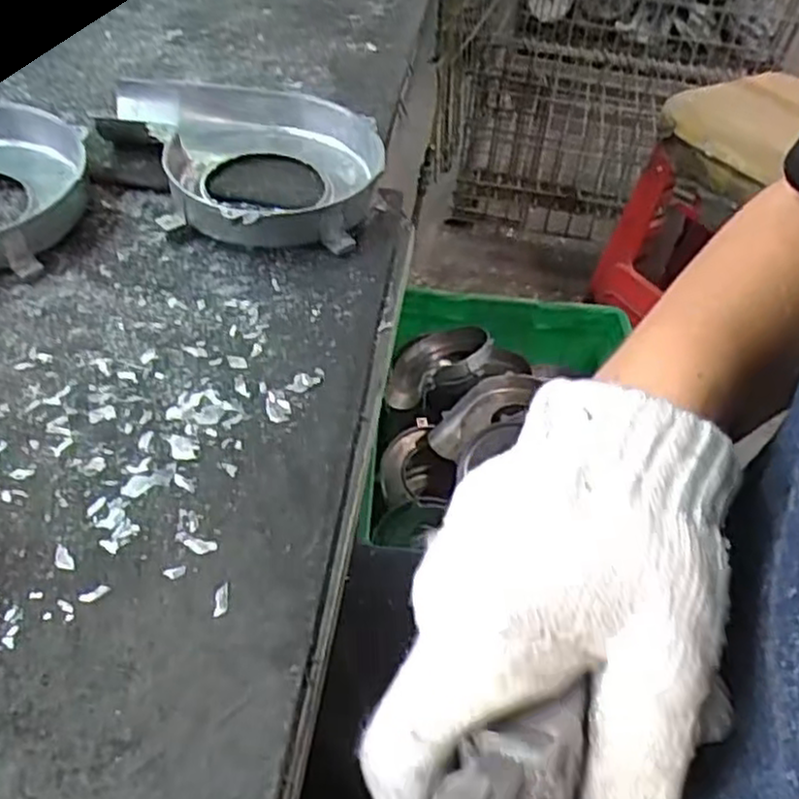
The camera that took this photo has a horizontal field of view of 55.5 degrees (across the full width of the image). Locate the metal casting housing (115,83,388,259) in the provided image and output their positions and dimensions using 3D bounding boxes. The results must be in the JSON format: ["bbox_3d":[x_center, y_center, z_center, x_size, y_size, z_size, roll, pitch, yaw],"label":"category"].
[{"bbox_3d":[-0.093,-0.162,0.513,0.146,0.049,0.177,-15,47,-21],"label":"metal casting housing"}]

